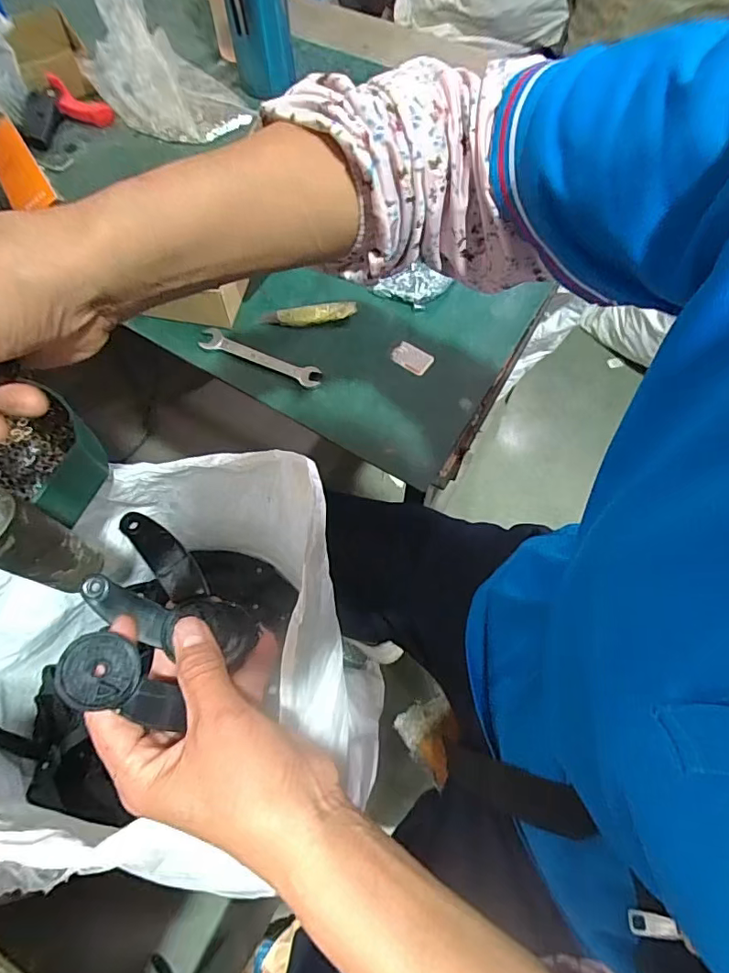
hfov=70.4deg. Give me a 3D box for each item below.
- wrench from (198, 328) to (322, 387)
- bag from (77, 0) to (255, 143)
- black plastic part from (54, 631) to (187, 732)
[{"bbox_3d":[-0.105,-0.130,0.523,0.126,0.004,0.021,22,83,5],"label":"wrench"},{"bbox_3d":[-0.233,-0.499,0.610,0.174,0.113,0.115,11,66,6],"label":"bag"},{"bbox_3d":[-0.113,0.090,0.243,0.056,0.013,0.032,23,50,-20],"label":"black plastic part"}]

